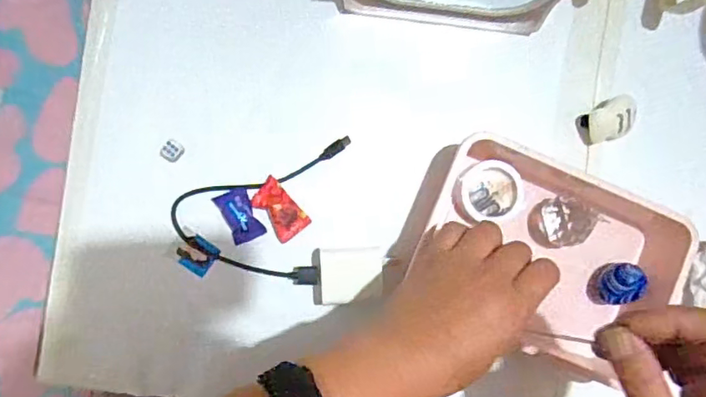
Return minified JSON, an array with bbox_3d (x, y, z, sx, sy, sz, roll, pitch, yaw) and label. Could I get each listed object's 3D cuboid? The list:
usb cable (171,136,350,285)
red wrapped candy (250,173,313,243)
[{"bbox_3d":[-0.077,-0.002,0.454,0.123,0.010,0.123,13,87,-3],"label":"usb cable"},{"bbox_3d":[-0.058,0.008,0.449,0.028,0.010,0.047,-37,90,-4],"label":"red wrapped candy"}]

